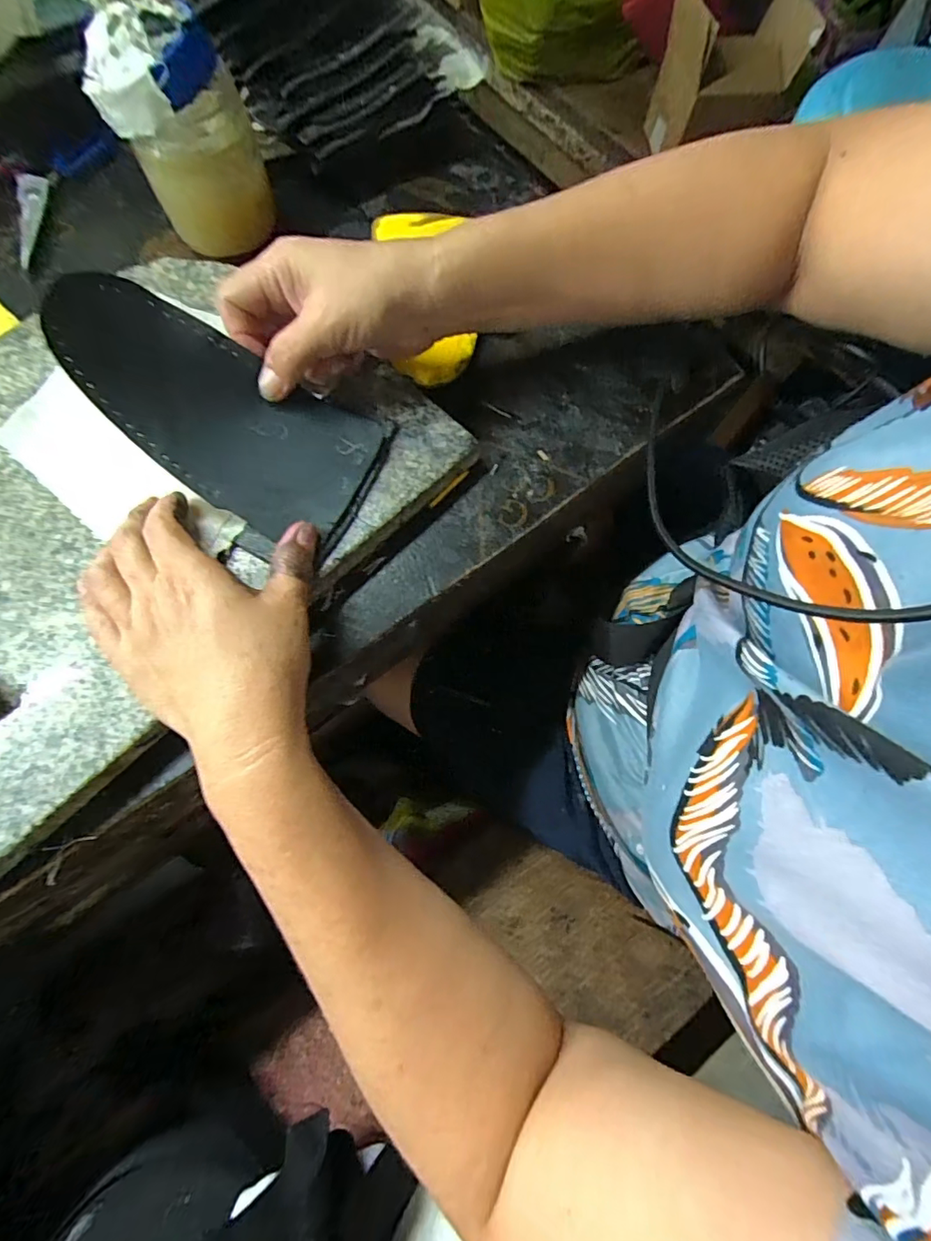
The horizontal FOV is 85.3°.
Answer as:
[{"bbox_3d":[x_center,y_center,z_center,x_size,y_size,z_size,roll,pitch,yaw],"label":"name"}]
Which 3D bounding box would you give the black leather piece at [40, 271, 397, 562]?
[{"bbox_3d":[-0.127,-0.109,0.271,0.157,0.027,0.084,29,72,-23],"label":"black leather piece"}]

